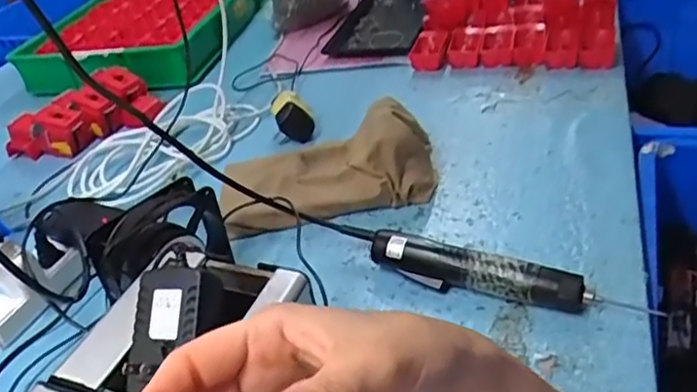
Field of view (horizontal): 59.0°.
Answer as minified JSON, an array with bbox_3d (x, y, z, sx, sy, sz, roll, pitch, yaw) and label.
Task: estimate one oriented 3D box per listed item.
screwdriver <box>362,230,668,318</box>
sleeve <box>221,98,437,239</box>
[{"bbox_3d":[0.138,0.074,0.566,0.252,0.040,0.032,10,41,27],"label":"screwdriver"},{"bbox_3d":[-0.025,-0.025,0.720,0.248,0.093,0.102,-15,34,8],"label":"sleeve"}]

